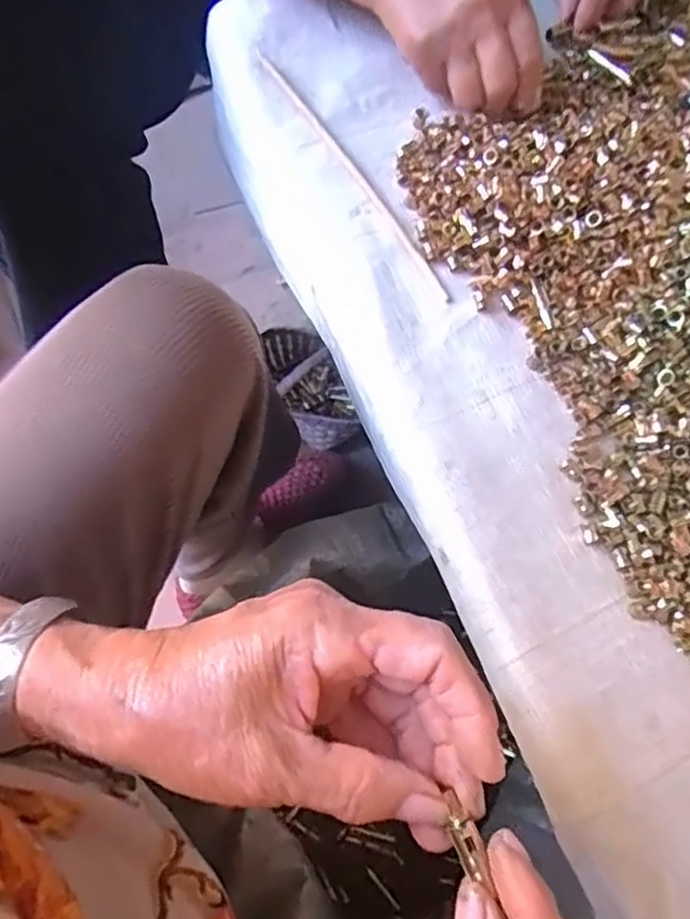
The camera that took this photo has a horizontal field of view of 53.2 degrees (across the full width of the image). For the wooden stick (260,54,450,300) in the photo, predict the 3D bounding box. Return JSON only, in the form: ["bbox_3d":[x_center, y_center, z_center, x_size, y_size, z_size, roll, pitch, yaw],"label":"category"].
[{"bbox_3d":[0.007,-0.190,0.453,0.010,0.006,0.225,-30,74,-14],"label":"wooden stick"}]

